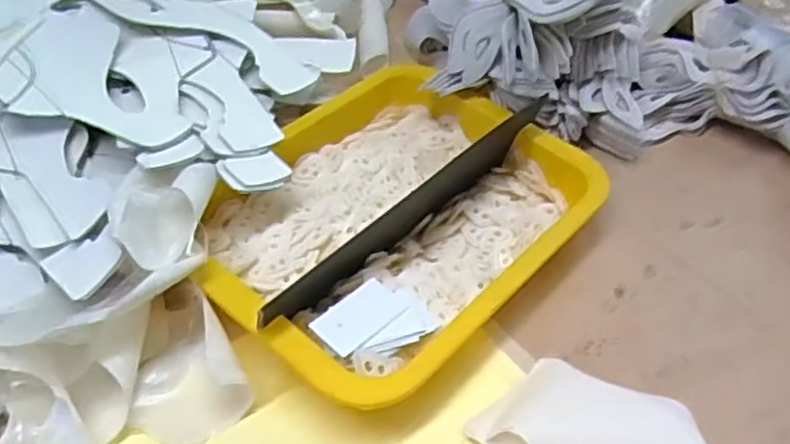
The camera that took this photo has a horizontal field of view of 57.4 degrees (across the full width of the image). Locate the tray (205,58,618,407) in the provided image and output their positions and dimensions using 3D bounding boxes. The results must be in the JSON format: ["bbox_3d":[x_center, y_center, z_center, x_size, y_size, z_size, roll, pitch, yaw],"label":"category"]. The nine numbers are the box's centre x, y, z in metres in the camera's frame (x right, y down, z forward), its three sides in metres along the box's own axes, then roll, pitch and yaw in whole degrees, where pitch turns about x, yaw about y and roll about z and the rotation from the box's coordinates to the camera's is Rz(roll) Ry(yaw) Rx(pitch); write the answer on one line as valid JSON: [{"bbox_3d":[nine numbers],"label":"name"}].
[{"bbox_3d":[-0.003,-0.005,0.463,0.194,0.038,0.249,34,53,25],"label":"tray"}]

